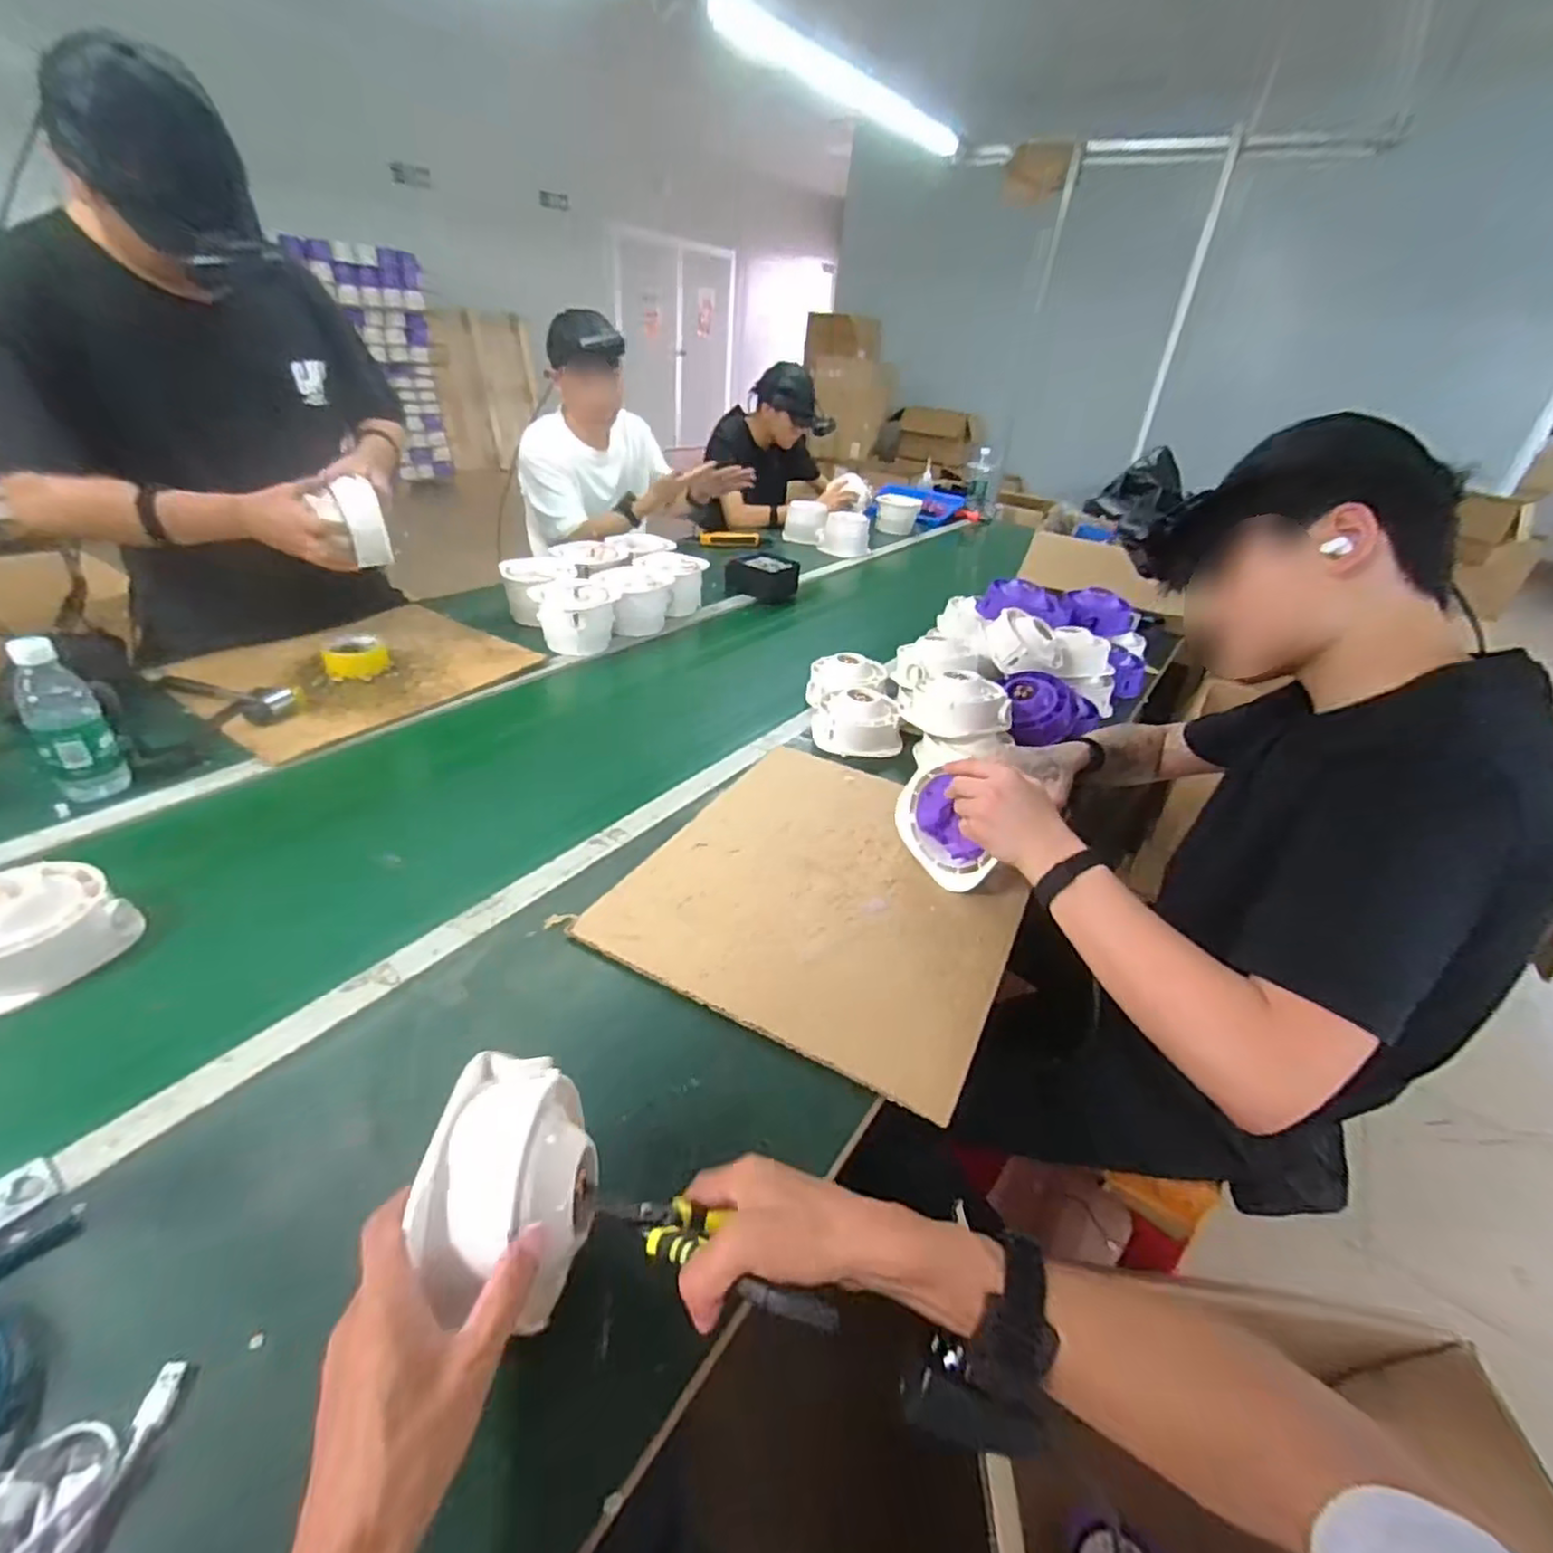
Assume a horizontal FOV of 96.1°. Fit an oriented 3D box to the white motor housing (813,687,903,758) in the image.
[{"bbox_3d":[0.118,-0.082,1.008,0.129,0.064,0.113,7,34,1],"label":"white motor housing"}]

